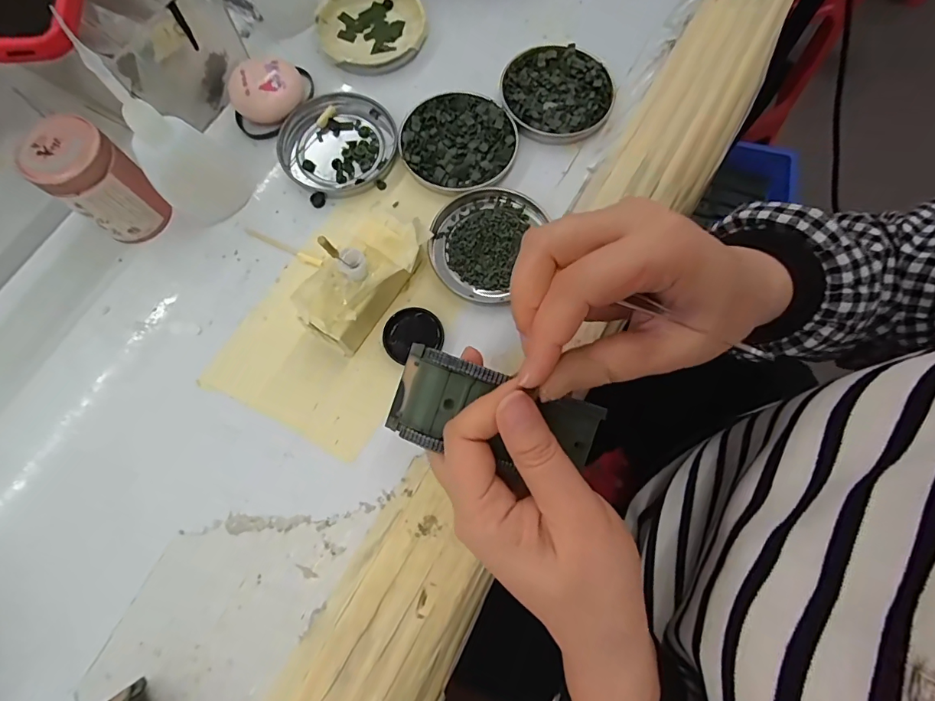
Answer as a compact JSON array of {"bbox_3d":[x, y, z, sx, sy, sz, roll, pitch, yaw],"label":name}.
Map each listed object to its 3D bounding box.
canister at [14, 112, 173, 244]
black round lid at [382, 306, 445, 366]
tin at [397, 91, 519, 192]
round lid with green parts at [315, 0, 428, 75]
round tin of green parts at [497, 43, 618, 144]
[{"bbox_3d":[-0.218,-0.099,0.276,0.041,0.065,0.042,39,78,10],"label":"canister"},{"bbox_3d":[-0.034,-0.011,0.280,0.035,0.006,0.032,0,75,0],"label":"black round lid"},{"bbox_3d":[-0.007,-0.142,0.313,0.077,0.009,0.075,0,75,0],"label":"tin"},{"bbox_3d":[-0.071,-0.242,0.345,0.079,0.013,0.079,0,75,0],"label":"round lid with green parts"},{"bbox_3d":[0.063,-0.182,0.324,0.076,0.011,0.076,0,75,0],"label":"round tin of green parts"}]

